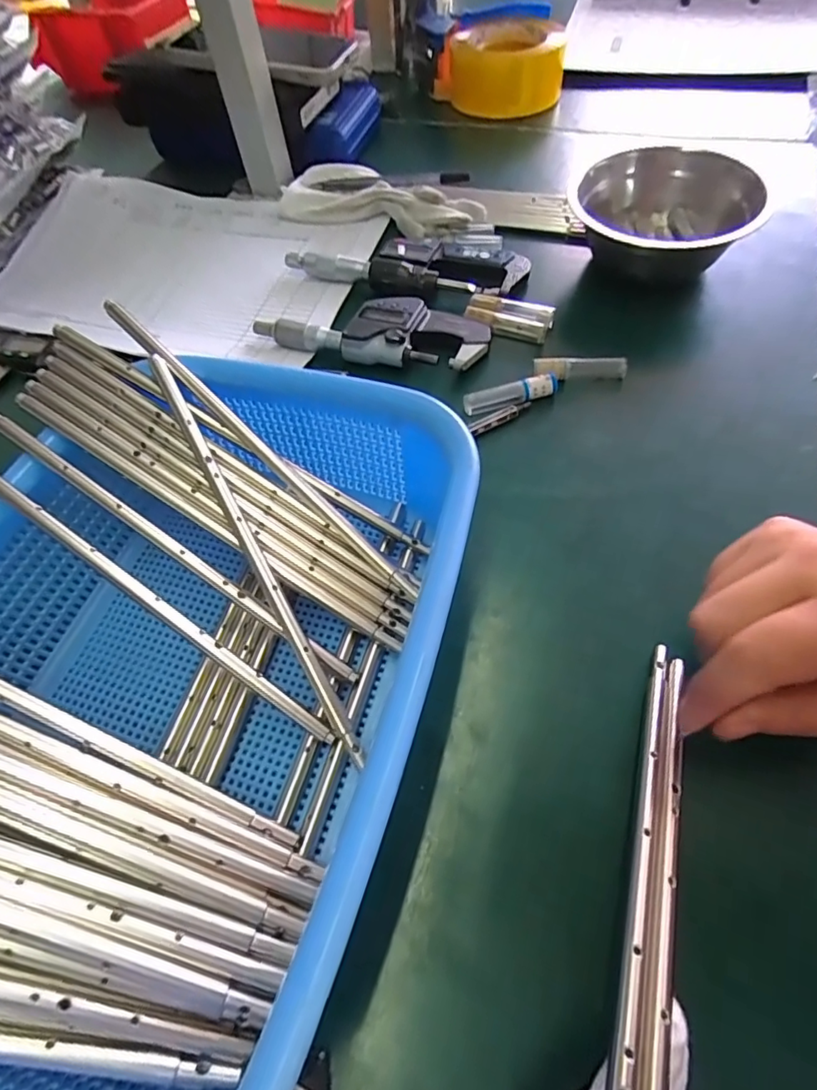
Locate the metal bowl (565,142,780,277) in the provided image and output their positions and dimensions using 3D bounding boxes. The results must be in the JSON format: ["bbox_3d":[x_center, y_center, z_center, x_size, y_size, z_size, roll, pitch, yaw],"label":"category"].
[{"bbox_3d":[0.181,-0.234,0.393,0.126,0.052,0.122,-37,63,-17],"label":"metal bowl"}]

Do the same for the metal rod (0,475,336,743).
[{"bbox_3d":[-0.120,0.019,0.236,0.213,0.005,0.009,37,67,1],"label":"metal rod"}]

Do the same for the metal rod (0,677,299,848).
[{"bbox_3d":[-0.141,0.064,0.209,0.215,0.005,0.008,29,63,-3],"label":"metal rod"}]

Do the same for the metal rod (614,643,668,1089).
[{"bbox_3d":[0.073,0.114,0.171,0.007,0.004,0.217,18,44,15],"label":"metal rod"}]

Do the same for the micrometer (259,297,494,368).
[{"bbox_3d":[-0.025,-0.147,0.368,0.157,0.018,0.051,8,60,9],"label":"micrometer"}]

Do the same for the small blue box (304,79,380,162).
[{"bbox_3d":[-0.059,-0.399,0.512,0.046,0.028,0.112,11,60,11],"label":"small blue box"}]

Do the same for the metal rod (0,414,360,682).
[{"bbox_3d":[-0.112,-0.003,0.245,0.213,0.008,0.008,35,66,1],"label":"metal rod"}]

